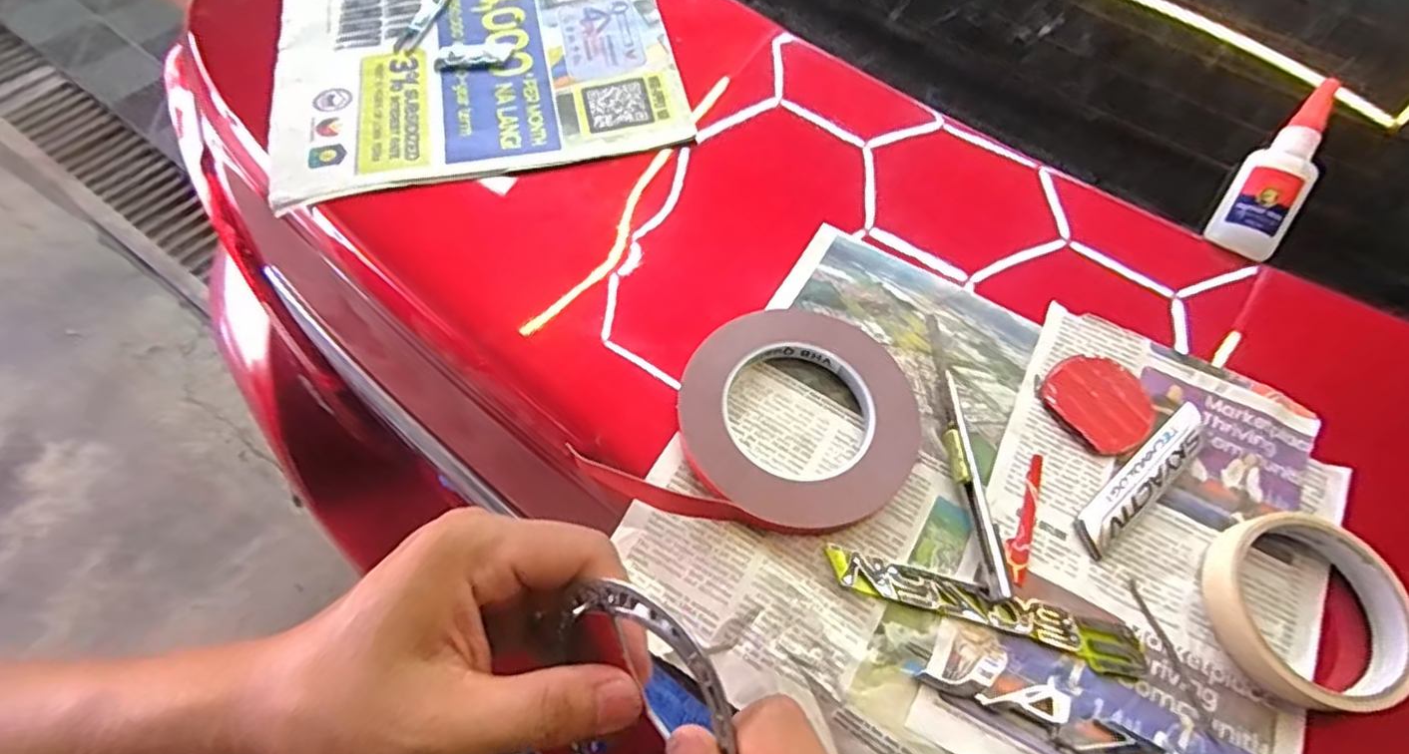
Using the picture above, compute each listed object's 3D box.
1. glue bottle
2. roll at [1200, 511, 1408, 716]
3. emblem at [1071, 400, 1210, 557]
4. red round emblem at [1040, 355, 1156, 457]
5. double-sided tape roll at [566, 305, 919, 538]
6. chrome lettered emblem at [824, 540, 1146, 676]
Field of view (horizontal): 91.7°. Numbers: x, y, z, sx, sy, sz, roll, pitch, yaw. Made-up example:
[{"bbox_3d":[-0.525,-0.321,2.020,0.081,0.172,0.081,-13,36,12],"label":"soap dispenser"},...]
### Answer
[{"bbox_3d":[0.361,-0.132,0.423,0.039,0.016,0.119,31,88,15],"label":"glue bottle"},{"bbox_3d":[0.287,0.110,0.324,0.087,0.016,0.087,0,62,0],"label":"roll"},{"bbox_3d":[0.235,0.053,0.363,0.109,0.005,0.022,-37,68,-18],"label":"emblem"},{"bbox_3d":[0.219,0.013,0.379,0.050,0.007,0.055,0,62,0],"label":"red round emblem"},{"bbox_3d":[0.040,0.026,0.358,0.125,0.019,0.159,36,68,17],"label":"double-sided tape roll"},{"bbox_3d":[0.133,0.109,0.321,0.148,0.007,0.022,14,63,7],"label":"chrome lettered emblem"}]

